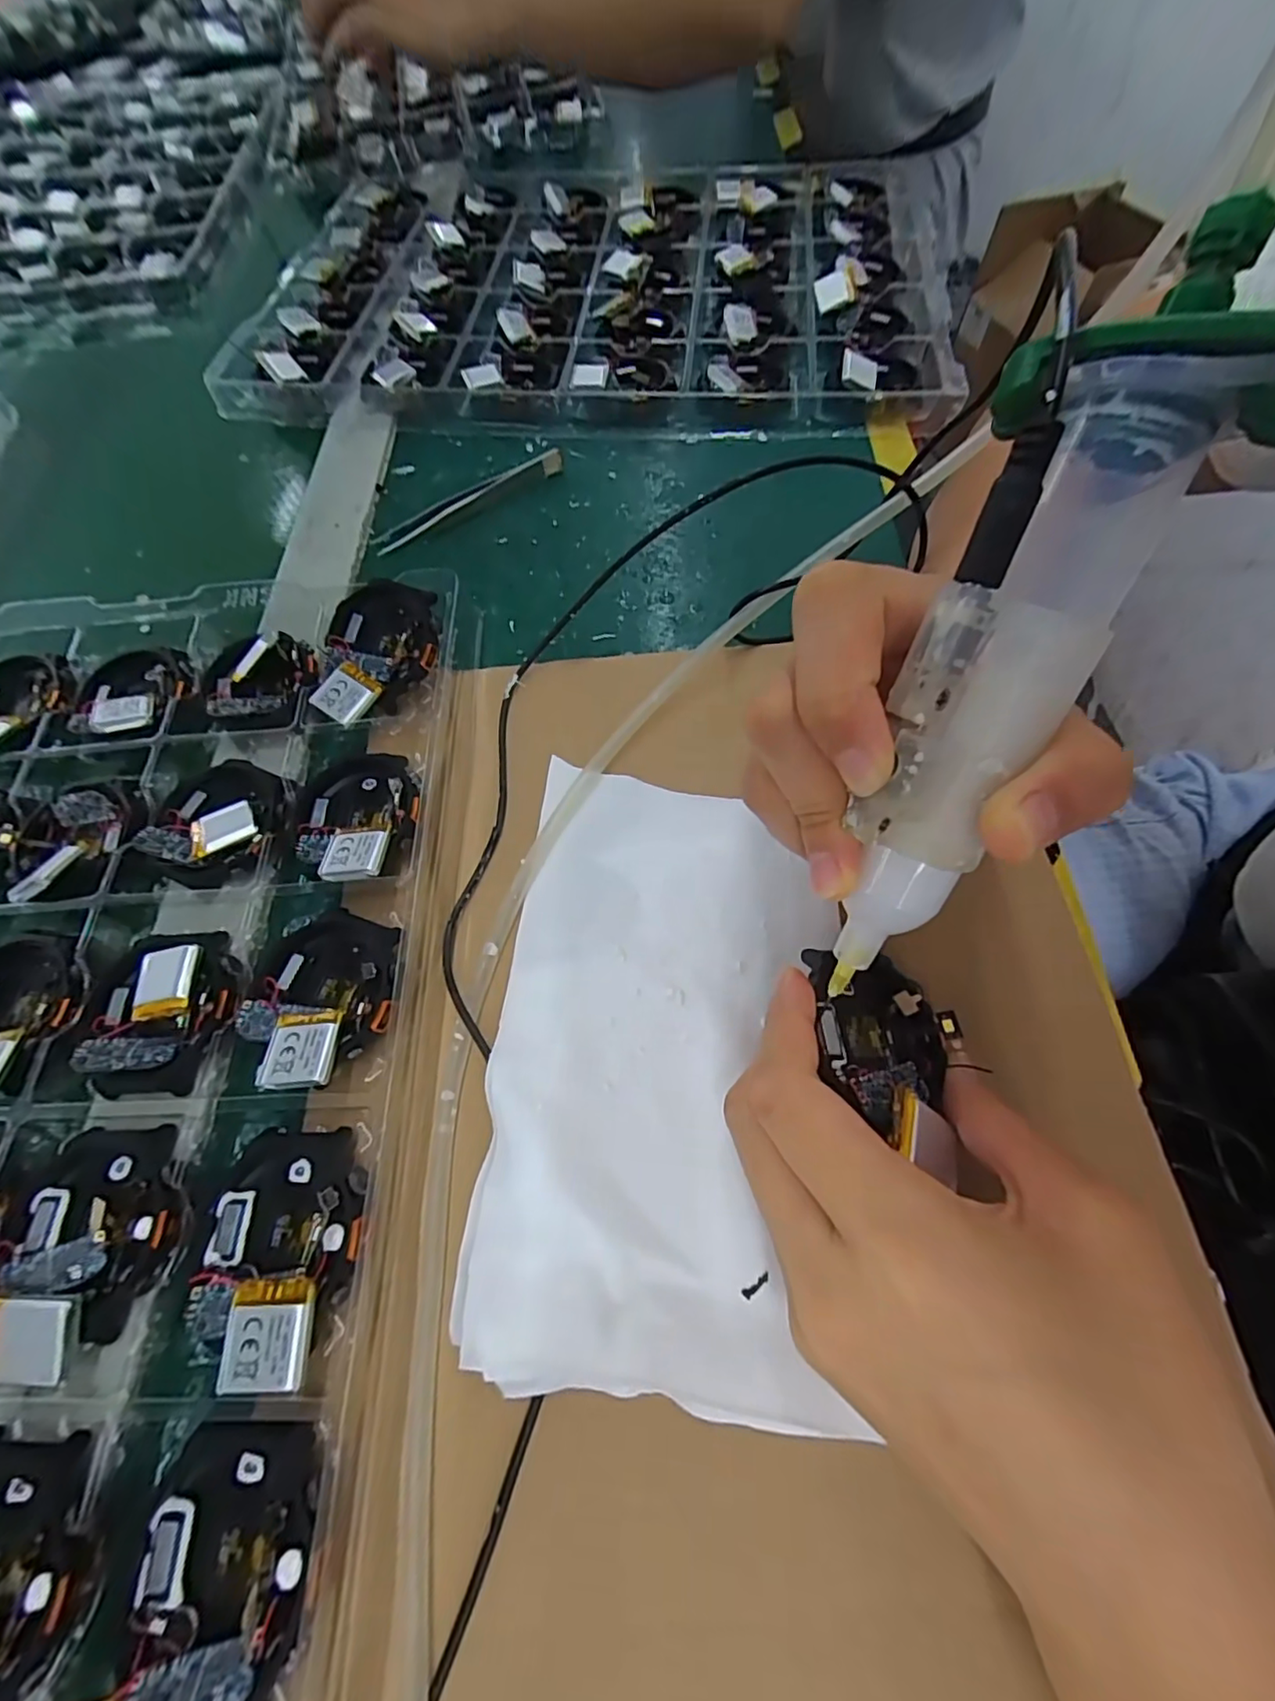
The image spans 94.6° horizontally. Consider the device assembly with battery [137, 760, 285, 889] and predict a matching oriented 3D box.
[{"bbox_3d":[-0.164,-0.012,0.230,0.051,0.012,0.050,-1,65,2],"label":"device assembly with battery"}]

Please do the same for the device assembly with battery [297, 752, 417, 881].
[{"bbox_3d":[-0.108,-0.012,0.223,0.047,0.017,0.057,-9,65,-2],"label":"device assembly with battery"}]

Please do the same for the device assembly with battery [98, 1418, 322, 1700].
[{"bbox_3d":[-0.101,0.173,0.132,0.047,0.025,0.068,12,67,8],"label":"device assembly with battery"}]

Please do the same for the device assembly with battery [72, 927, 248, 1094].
[{"bbox_3d":[-0.161,0.054,0.199,0.045,0.014,0.052,4,66,4],"label":"device assembly with battery"}]

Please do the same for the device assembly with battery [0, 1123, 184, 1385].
[{"bbox_3d":[-0.161,0.113,0.169,0.047,0.013,0.059,-1,65,2],"label":"device assembly with battery"}]

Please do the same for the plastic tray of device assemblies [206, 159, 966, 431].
[{"bbox_3d":[-0.031,-0.397,0.405,0.451,0.024,0.318,2,64,3],"label":"plastic tray of device assemblies"}]

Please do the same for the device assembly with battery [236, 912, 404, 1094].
[{"bbox_3d":[-0.104,0.048,0.196,0.046,0.017,0.056,10,66,7],"label":"device assembly with battery"}]

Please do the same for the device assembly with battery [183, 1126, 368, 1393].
[{"bbox_3d":[-0.101,0.112,0.167,0.045,0.017,0.057,-1,65,2],"label":"device assembly with battery"}]

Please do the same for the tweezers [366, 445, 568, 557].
[{"bbox_3d":[-0.091,-0.191,0.320,0.113,0.010,0.014,-31,68,-11],"label":"tweezers"}]

